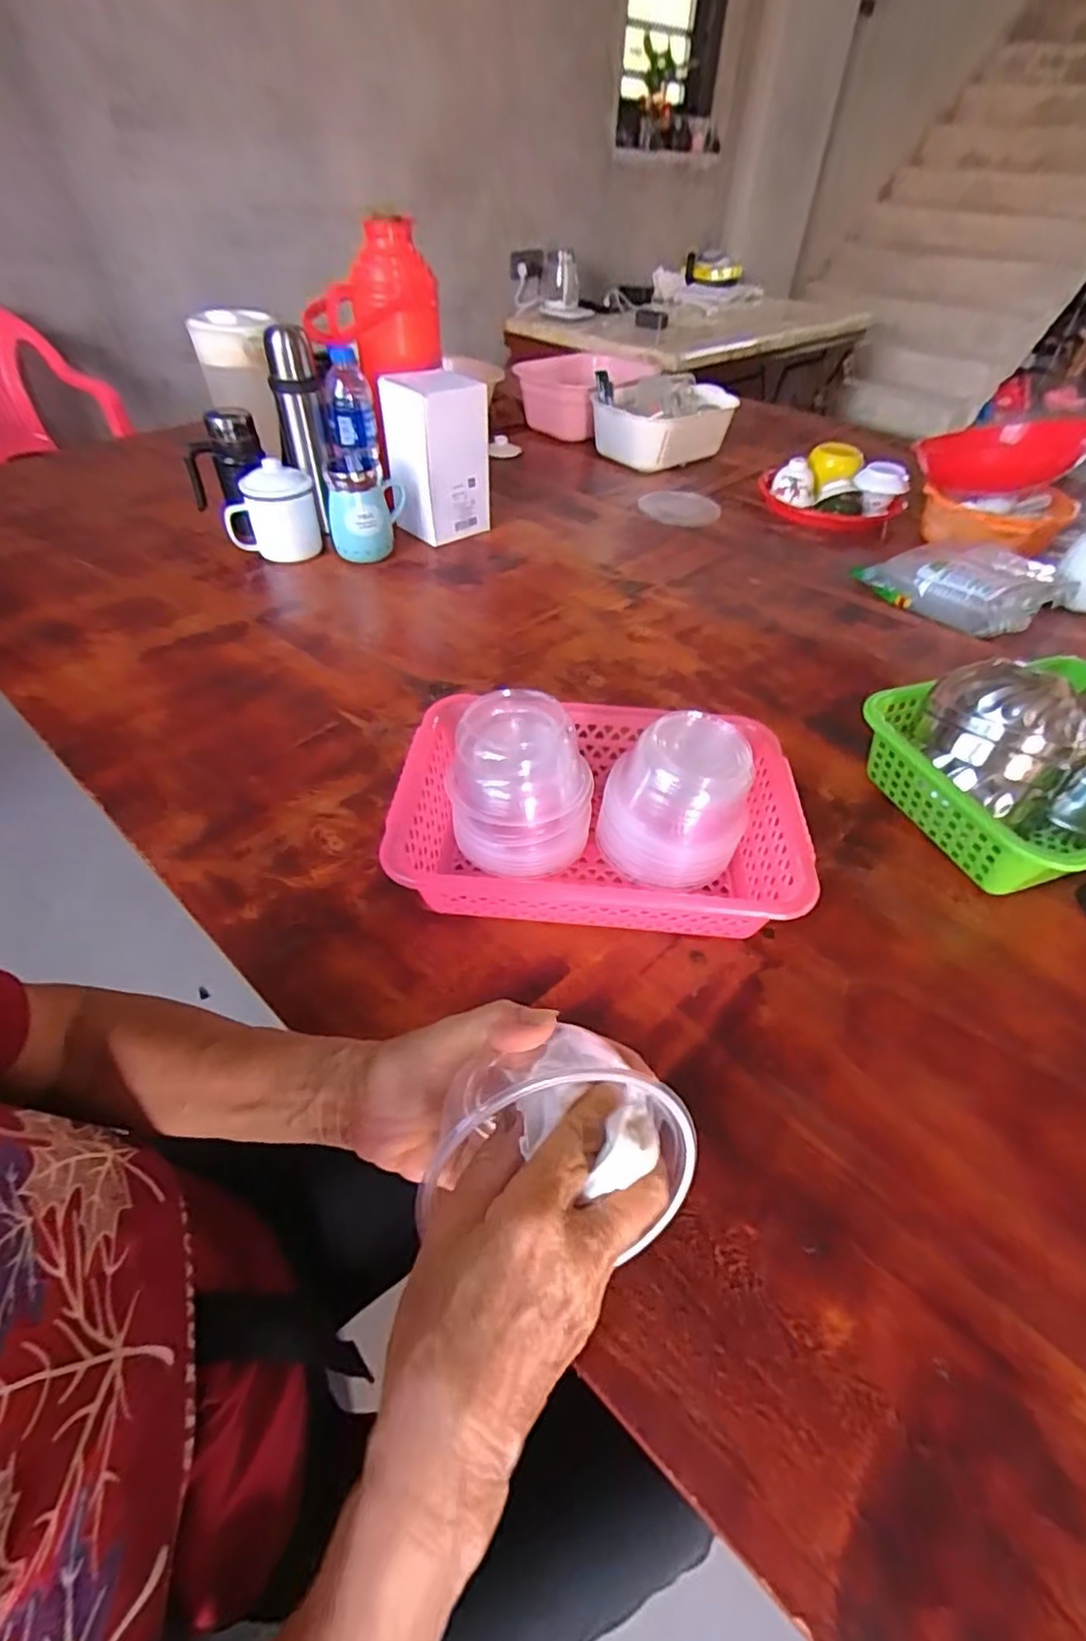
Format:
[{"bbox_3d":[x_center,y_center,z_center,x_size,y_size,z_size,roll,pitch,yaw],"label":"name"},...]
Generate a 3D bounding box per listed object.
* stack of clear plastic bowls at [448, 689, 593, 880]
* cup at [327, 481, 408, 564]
[{"bbox_3d":[-0.019,-0.025,0.516,0.116,0.123,0.097,7,47,4],"label":"stack of clear plastic bowls"},{"bbox_3d":[-0.250,-0.429,0.916,0.104,0.100,0.077,-5,47,-7],"label":"cup"}]

